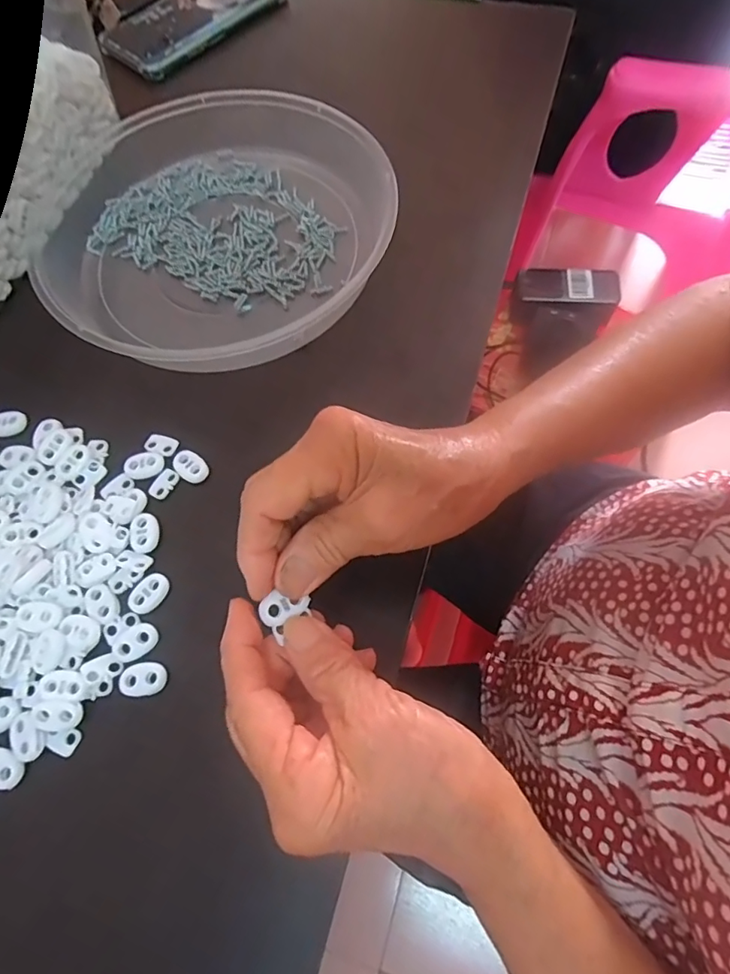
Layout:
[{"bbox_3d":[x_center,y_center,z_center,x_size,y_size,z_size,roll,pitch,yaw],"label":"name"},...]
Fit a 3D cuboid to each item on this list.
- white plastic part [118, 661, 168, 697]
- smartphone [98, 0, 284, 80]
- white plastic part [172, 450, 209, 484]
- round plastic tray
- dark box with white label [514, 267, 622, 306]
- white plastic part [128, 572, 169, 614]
[{"bbox_3d":[-0.110,0.094,0.254,0.022,0.004,0.016,-15,67,-4],"label":"white plastic part"},{"bbox_3d":[-0.158,-0.432,0.471,0.089,0.013,0.163,42,76,14],"label":"smartphone"},{"bbox_3d":[-0.102,-0.012,0.301,0.022,0.004,0.015,36,73,16],"label":"white plastic part"},{"bbox_3d":[-0.109,-0.190,0.356,0.228,0.038,0.228,-1,67,2],"label":"round plastic tray"},{"bbox_3d":[0.264,-0.262,0.666,0.131,0.013,0.053,4,67,4],"label":"dark box with white label"},{"bbox_3d":[-0.114,0.055,0.272,0.016,0.004,0.022,36,73,16],"label":"white plastic part"}]

